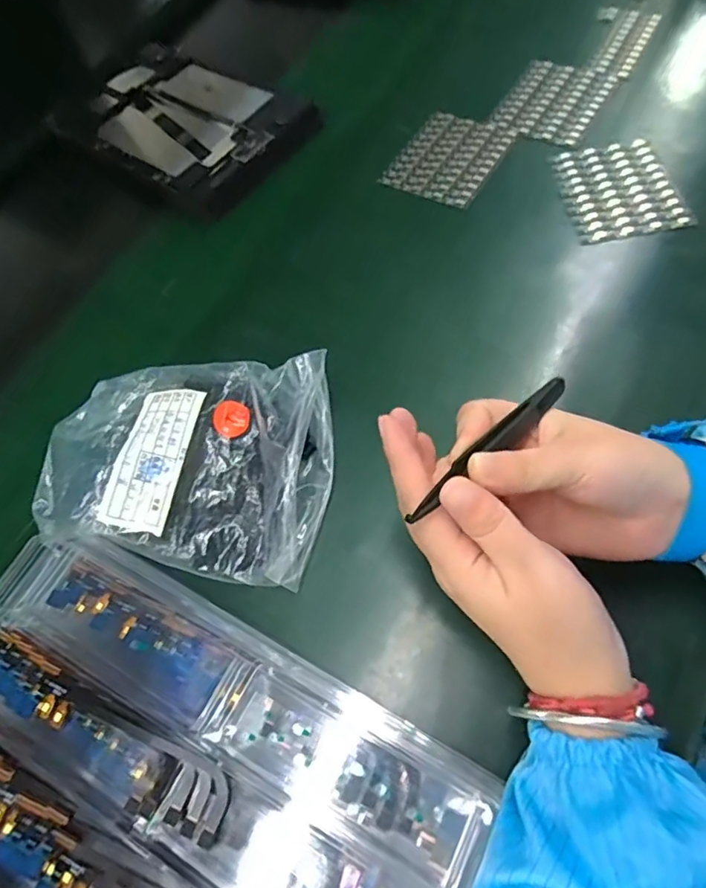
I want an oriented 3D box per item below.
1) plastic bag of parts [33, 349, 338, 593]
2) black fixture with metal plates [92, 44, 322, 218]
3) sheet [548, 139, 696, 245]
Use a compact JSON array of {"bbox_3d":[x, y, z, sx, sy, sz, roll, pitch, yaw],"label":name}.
[{"bbox_3d":[-0.092,0.005,0.338,0.157,0.049,0.136,6,63,13],"label":"plastic bag of parts"},{"bbox_3d":[-0.155,-0.299,0.514,0.246,0.025,0.147,35,72,24],"label":"black fixture with metal plates"},{"bbox_3d":[0.202,-0.196,0.426,0.077,0.011,0.097,-10,61,4],"label":"sheet"}]

